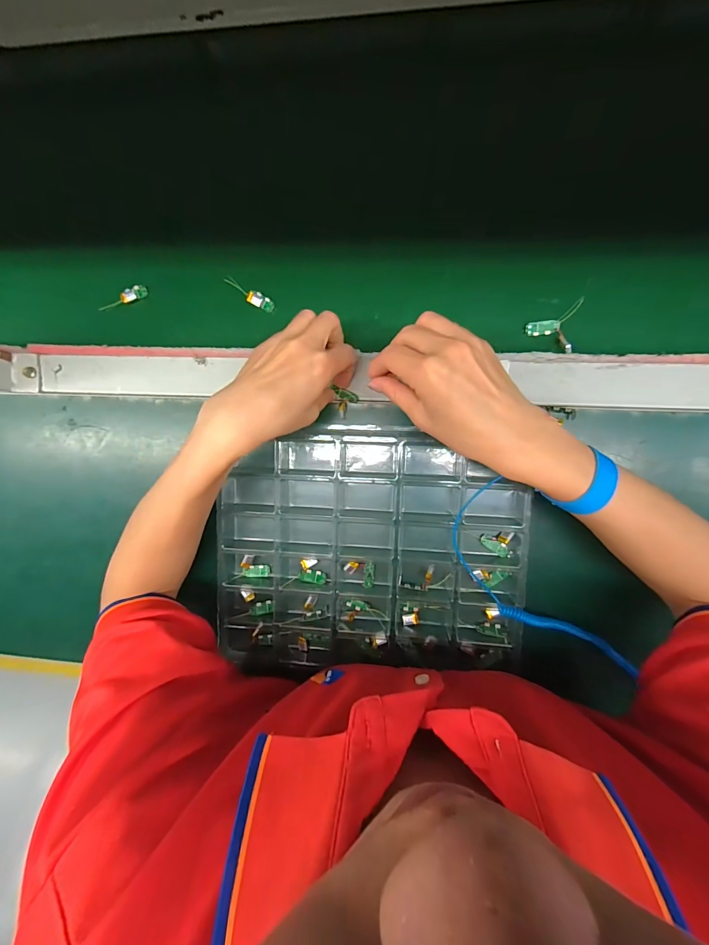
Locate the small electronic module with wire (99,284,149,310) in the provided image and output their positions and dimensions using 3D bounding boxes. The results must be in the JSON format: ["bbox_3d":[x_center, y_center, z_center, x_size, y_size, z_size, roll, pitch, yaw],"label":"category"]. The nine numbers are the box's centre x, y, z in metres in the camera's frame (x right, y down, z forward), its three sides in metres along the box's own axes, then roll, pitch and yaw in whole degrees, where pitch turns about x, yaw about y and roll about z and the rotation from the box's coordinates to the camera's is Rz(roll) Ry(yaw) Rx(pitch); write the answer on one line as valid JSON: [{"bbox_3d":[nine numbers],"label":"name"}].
[{"bbox_3d":[-0.240,-0.178,0.385,0.052,0.012,0.013,-27,92,9],"label":"small electronic module with wire"}]

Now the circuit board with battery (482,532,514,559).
[{"bbox_3d":[0.135,0.069,0.350,0.028,0.008,0.024,-4,96,7],"label":"circuit board with battery"}]

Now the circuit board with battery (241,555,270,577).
[{"bbox_3d":[-0.102,0.097,0.381,0.028,0.013,0.025,2,96,6],"label":"circuit board with battery"}]

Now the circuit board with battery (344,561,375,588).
[{"bbox_3d":[0.005,0.102,0.369,0.029,0.006,0.026,-3,96,7],"label":"circuit board with battery"}]

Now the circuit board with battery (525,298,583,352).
[{"bbox_3d":[0.178,-0.134,0.338,0.040,0.016,0.044,8,97,6],"label":"circuit board with battery"}]

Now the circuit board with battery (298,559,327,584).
[{"bbox_3d":[-0.041,0.100,0.374,0.028,0.009,0.024,14,97,5],"label":"circuit board with battery"}]

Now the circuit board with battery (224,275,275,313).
[{"bbox_3d":[-0.103,-0.176,0.369,0.051,0.005,0.013,29,99,-11],"label":"circuit board with battery"}]

